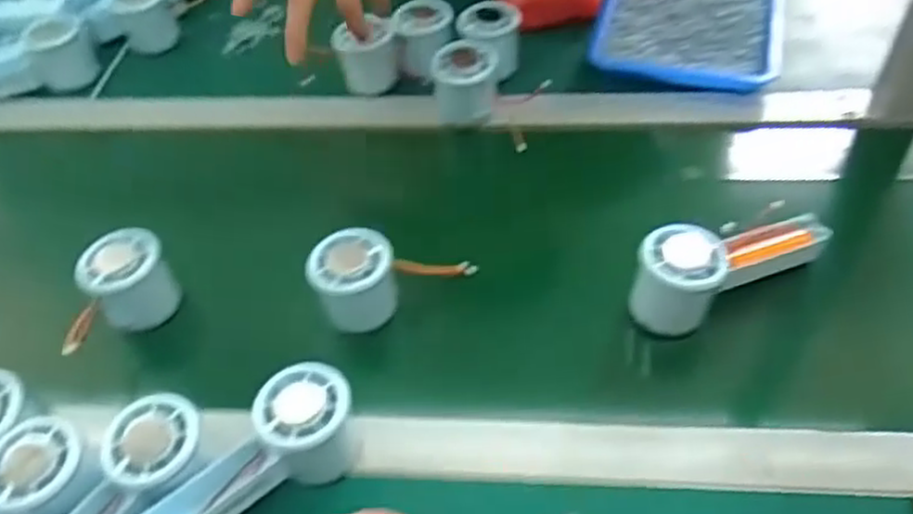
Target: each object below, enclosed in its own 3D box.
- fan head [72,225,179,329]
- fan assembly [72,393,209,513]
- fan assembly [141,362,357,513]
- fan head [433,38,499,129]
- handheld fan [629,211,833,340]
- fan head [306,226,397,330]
[{"bbox_3d":[-0.248,0.018,0.561,0.057,0.062,0.046,-25,52,-16],"label":"fan head"},{"bbox_3d":[-0.214,0.150,0.435,0.056,0.046,0.150,32,60,26],"label":"fan assembly"},{"bbox_3d":[-0.132,0.128,0.451,0.149,0.056,0.054,-30,54,-19],"label":"fan assembly"},{"bbox_3d":[0.008,-0.159,0.678,0.059,0.056,0.054,3,50,7],"label":"fan head"},{"bbox_3d":[0.198,-0.001,0.528,0.148,0.074,0.051,-23,52,-14],"label":"handheld fan"},{"bbox_3d":[-0.074,0.018,0.543,0.058,0.056,0.054,-8,50,-2],"label":"fan head"}]

